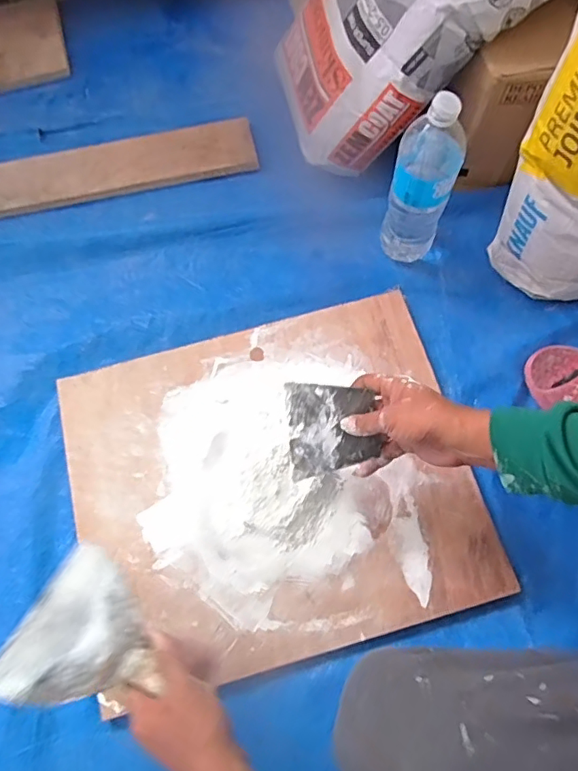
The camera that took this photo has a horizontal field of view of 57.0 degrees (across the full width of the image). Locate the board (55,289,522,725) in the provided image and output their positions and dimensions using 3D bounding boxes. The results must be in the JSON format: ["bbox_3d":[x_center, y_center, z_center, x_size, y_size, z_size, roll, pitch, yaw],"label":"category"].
[{"bbox_3d":[-0.021,0.115,0.679,0.486,0.026,0.421,-15,70,-5],"label":"board"}]

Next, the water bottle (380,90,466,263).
[{"bbox_3d":[0.173,-0.258,0.697,0.077,0.255,0.062,18,71,8],"label":"water bottle"}]

